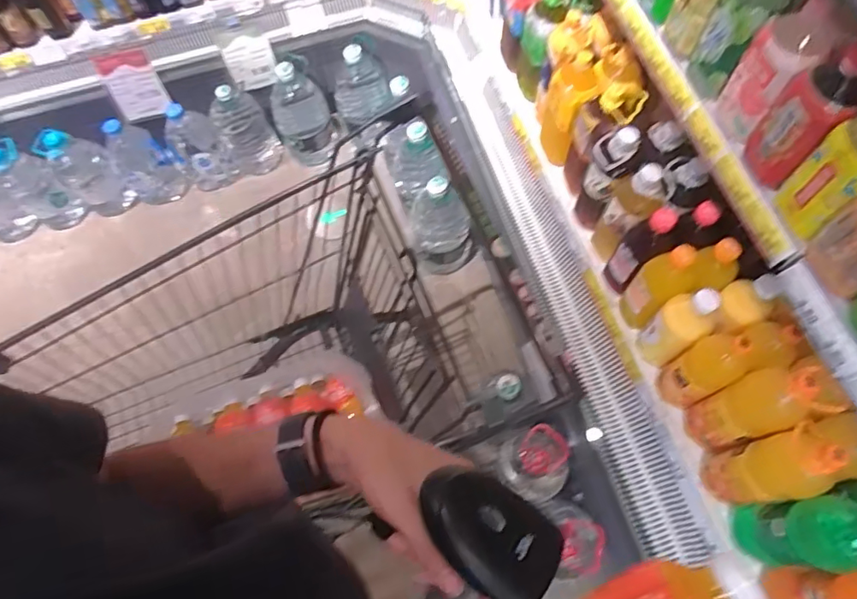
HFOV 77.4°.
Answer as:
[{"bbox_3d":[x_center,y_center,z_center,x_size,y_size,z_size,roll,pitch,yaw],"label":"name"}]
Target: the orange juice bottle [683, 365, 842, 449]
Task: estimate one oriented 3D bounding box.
[{"bbox_3d":[0.540,0.186,0.903,0.085,0.322,0.093,-1,67,2],"label":"orange juice bottle"}]

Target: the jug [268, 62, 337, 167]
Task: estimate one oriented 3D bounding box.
[{"bbox_3d":[-0.420,-0.613,1.768,0.189,0.306,0.232,-22,67,-7],"label":"jug"}]

